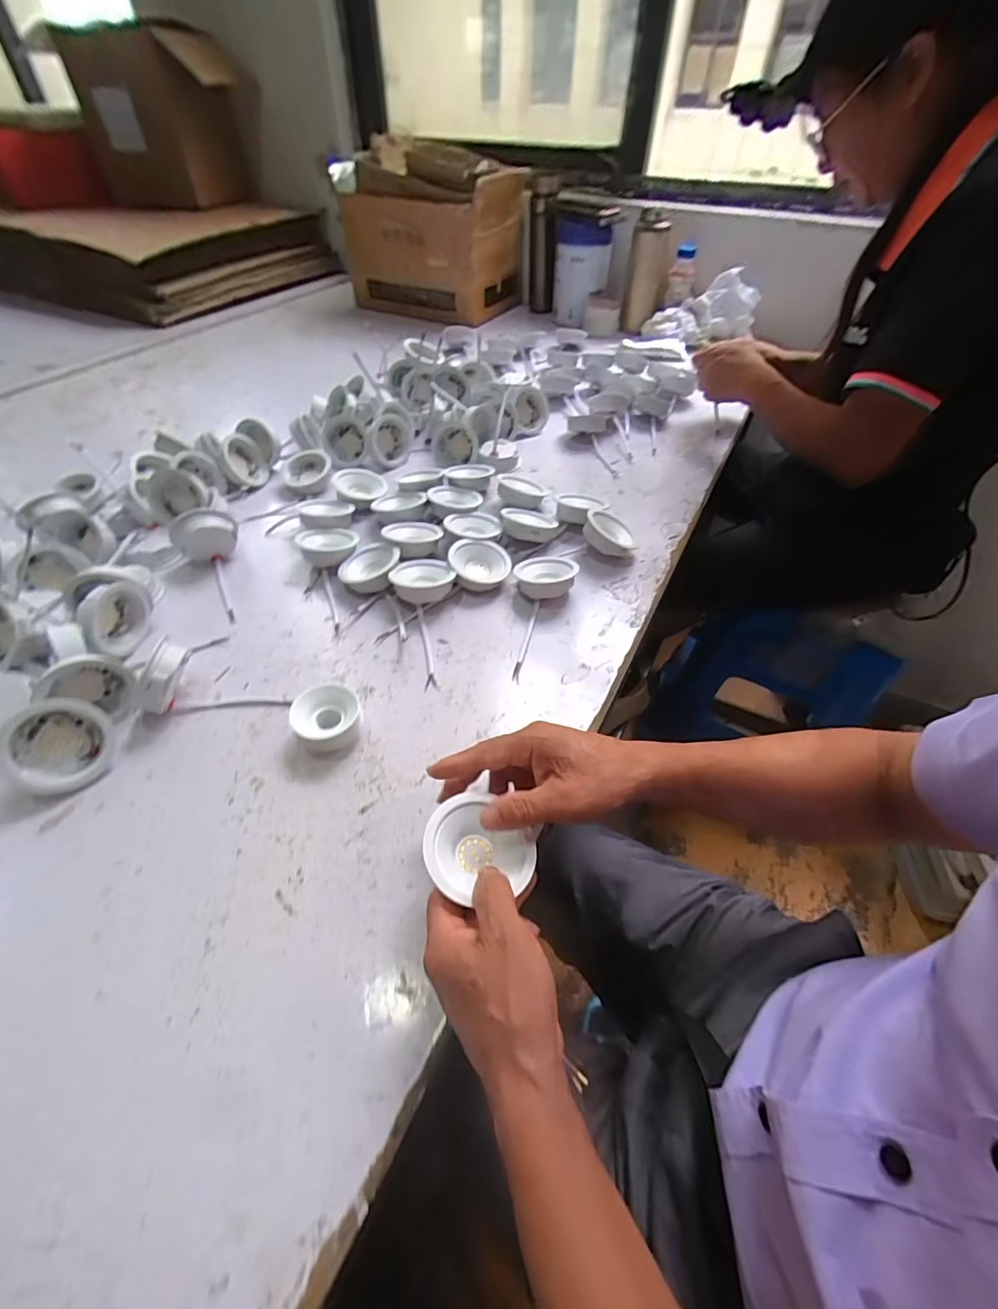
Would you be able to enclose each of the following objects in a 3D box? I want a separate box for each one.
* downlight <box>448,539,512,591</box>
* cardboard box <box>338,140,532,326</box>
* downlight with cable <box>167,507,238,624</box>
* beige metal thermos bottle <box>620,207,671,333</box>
[{"bbox_3d":[-0.022,-0.102,0.583,0.069,0.035,0.061,-2,47,-2],"label":"downlight"},{"bbox_3d":[-0.155,-1.021,1.240,0.371,0.288,0.300,32,54,24],"label":"cardboard box"},{"bbox_3d":[-0.319,-0.115,0.572,0.069,0.067,0.161,-28,53,-24],"label":"downlight with cable"},{"bbox_3d":[0.341,-0.875,1.169,0.085,0.236,0.078,15,74,14],"label":"beige metal thermos bottle"}]

